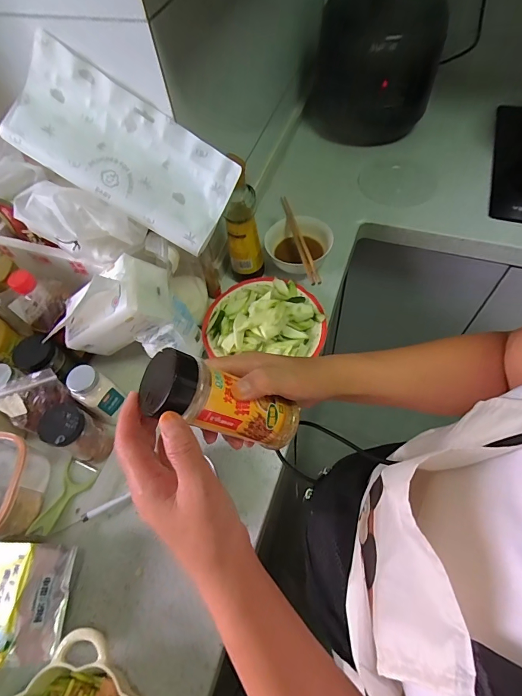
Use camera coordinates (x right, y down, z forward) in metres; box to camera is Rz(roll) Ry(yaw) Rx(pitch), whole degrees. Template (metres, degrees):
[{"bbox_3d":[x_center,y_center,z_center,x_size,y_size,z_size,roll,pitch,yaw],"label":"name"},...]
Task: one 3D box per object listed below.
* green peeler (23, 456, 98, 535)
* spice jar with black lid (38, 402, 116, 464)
[{"bbox_3d":[-0.288,0.221,0.551,0.051,0.016,0.109,12,61,12],"label":"green peeler"},{"bbox_3d":[-0.273,0.125,0.557,0.066,0.111,0.060,-2,59,4],"label":"spice jar with black lid"}]

